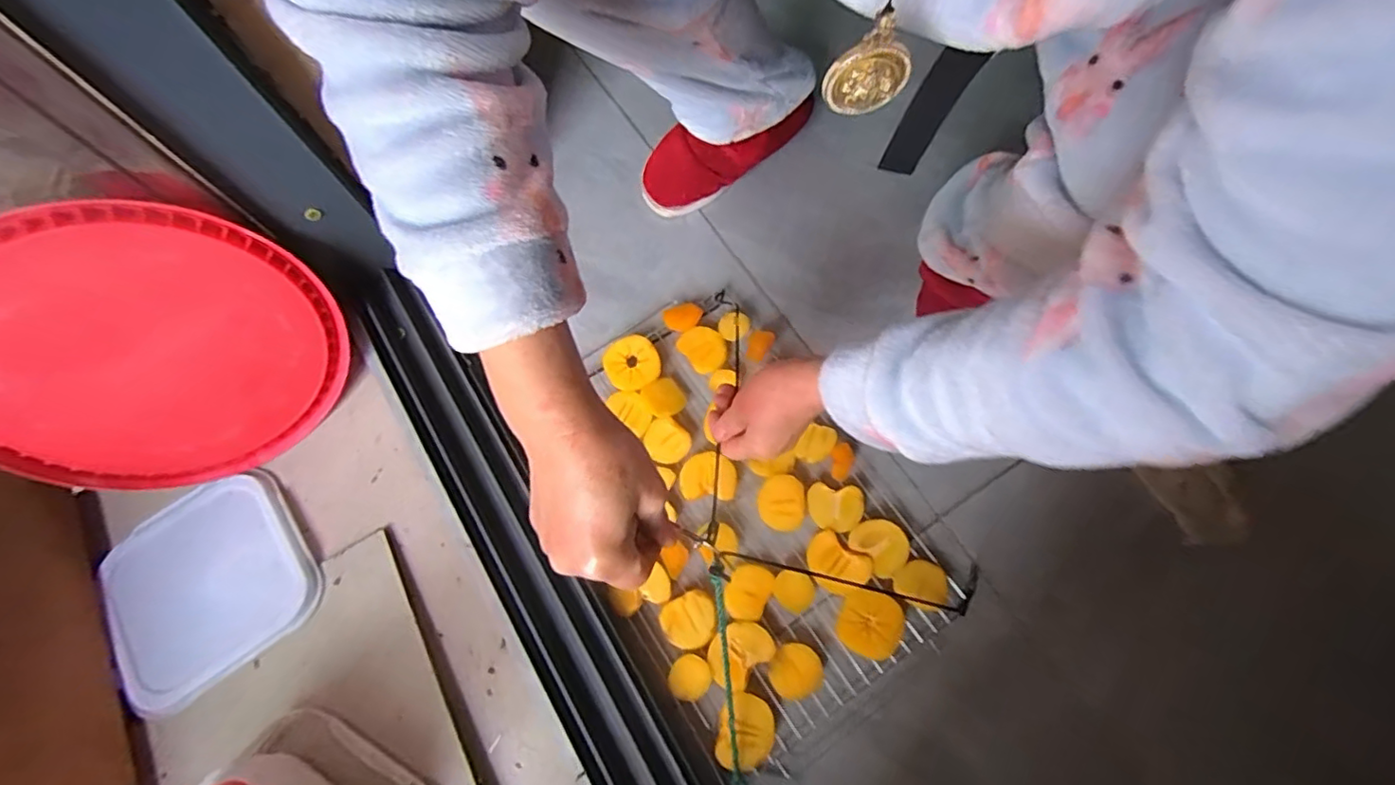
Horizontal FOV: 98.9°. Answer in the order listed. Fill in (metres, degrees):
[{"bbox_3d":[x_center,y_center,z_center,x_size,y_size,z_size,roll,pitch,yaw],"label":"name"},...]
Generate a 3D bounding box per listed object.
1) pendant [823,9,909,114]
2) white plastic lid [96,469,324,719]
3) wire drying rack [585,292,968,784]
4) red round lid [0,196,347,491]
[{"bbox_3d":[0.071,-0.133,0.244,0.034,0.043,0.008,-8,70,-2],"label":"pendant"},{"bbox_3d":[-0.501,0.193,0.612,0.181,0.017,0.189,-30,75,-21],"label":"white plastic lid"},{"bbox_3d":[0.036,0.117,0.614,0.289,0.025,0.434,-31,73,-10],"label":"wire drying rack"},{"bbox_3d":[-0.509,-0.030,0.565,0.286,0.290,0.025,-28,49,-30],"label":"red round lid"}]

